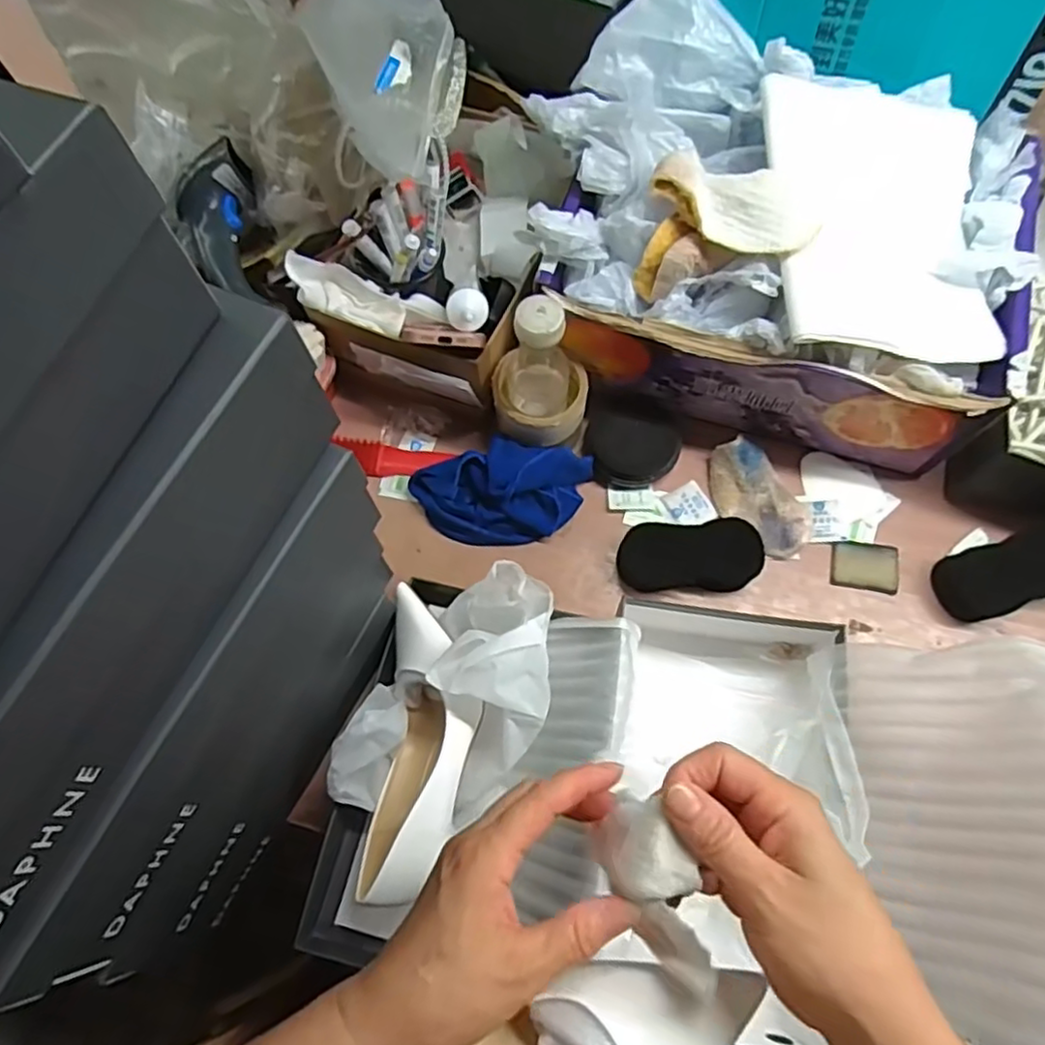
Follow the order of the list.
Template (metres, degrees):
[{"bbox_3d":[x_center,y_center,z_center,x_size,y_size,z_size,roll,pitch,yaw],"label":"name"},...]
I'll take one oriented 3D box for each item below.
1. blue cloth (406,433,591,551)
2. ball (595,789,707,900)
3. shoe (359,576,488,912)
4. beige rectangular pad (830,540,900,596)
[{"bbox_3d":[-0.021,-0.029,0.657,0.178,0.052,0.090,-3,69,1],"label":"blue cloth"},{"bbox_3d":[0.053,0.149,0.307,0.034,0.031,0.045,-27,70,-8],"label":"ball"},{"bbox_3d":[-0.077,0.174,0.544,0.076,0.079,0.230,4,69,4],"label":"shoe"},{"bbox_3d":[0.324,0.041,0.638,0.061,0.004,0.045,9,70,6],"label":"beige rectangular pad"}]

